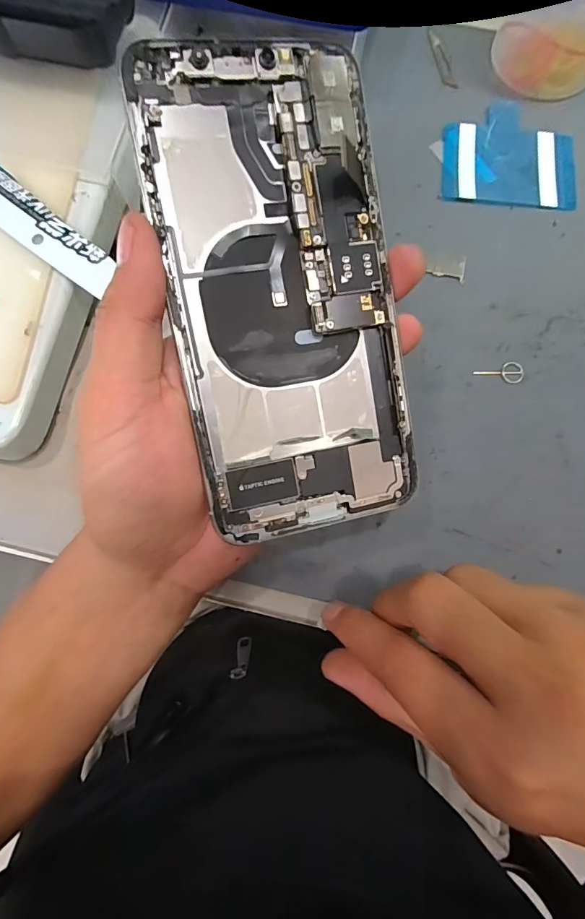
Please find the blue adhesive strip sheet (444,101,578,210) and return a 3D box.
[{"bbox_3d":[0.122,-0.173,0.239,0.072,0.004,0.066,6,78,2],"label":"blue adhesive strip sheet"}]

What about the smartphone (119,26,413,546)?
[{"bbox_3d":[-0.002,-0.053,0.143,0.074,0.006,0.153,-12,97,-10],"label":"smartphone"}]

